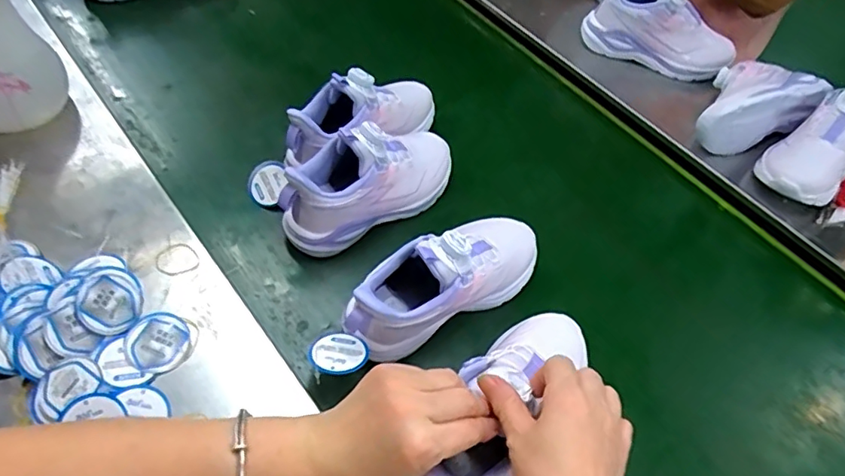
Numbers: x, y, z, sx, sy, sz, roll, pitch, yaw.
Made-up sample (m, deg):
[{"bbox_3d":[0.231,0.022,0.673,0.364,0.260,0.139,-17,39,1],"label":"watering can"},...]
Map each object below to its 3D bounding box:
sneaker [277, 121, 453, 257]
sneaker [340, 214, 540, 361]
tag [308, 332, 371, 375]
[{"bbox_3d":[-0.052,-0.060,0.550,0.197,0.110,0.077,-33,63,-25],"label":"sneaker"},{"bbox_3d":[0.026,0.032,0.501,0.218,0.105,0.076,-28,61,-23],"label":"sneaker"},{"bbox_3d":[-0.071,0.098,0.460,0.049,0.005,0.043,-8,39,-16],"label":"tag"}]

